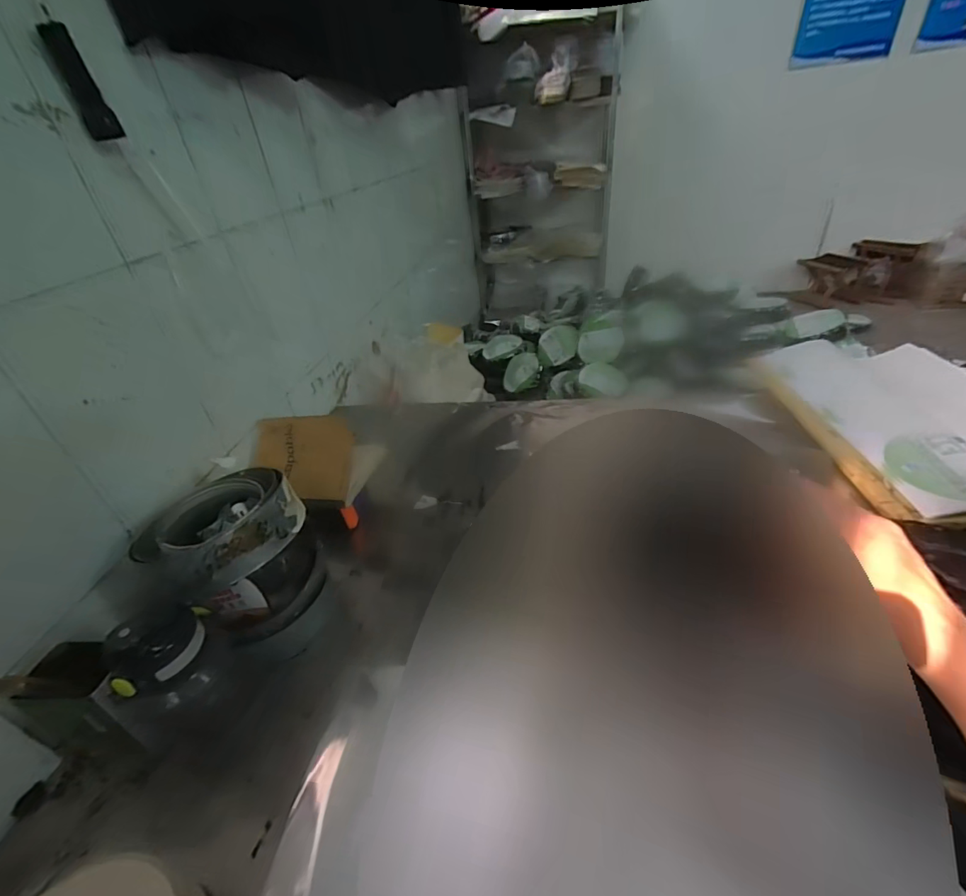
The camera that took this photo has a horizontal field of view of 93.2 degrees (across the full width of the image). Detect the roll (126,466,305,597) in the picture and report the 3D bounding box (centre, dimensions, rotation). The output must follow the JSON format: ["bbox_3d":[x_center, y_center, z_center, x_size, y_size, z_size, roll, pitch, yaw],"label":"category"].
[{"bbox_3d":[-0.310,0.090,0.556,0.158,0.058,0.158,-5,35,3],"label":"roll"}]

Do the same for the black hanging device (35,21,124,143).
[{"bbox_3d":[-0.460,-0.417,0.527,0.036,0.100,0.032,-25,38,-24],"label":"black hanging device"}]

